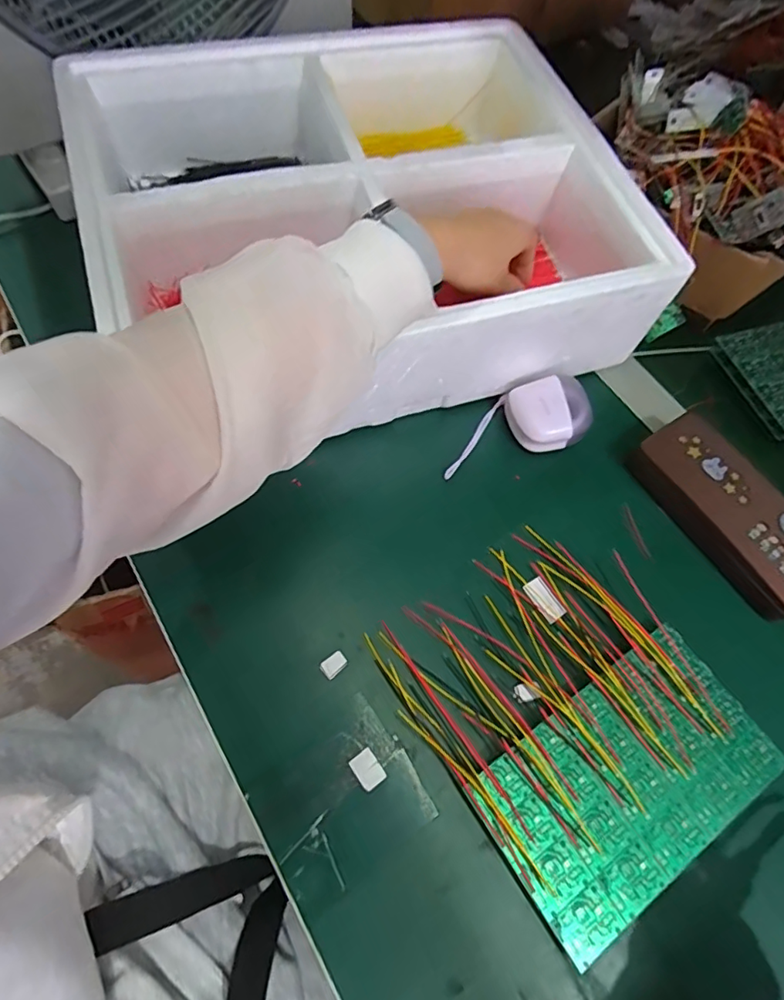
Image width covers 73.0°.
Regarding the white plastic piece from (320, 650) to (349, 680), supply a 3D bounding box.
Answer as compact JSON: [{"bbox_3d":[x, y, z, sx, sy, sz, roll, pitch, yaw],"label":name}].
[{"bbox_3d":[-0.037,0.105,0.338,0.017,0.004,0.012,-35,72,-17],"label":"white plastic piece"}]

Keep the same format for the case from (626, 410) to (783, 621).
[{"bbox_3d":[0.242,0.010,0.382,0.067,0.030,0.149,-32,71,-16],"label":"case"}]

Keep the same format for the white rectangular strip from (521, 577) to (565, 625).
[{"bbox_3d":[0.106,0.069,0.366,0.016,0.004,0.031,-29,70,-15],"label":"white rectangular strip"}]

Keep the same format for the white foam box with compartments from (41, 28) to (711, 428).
[{"bbox_3d":[-0.015,-0.221,0.416,0.372,0.117,0.308,-15,67,-10],"label":"white foam box with compartments"}]

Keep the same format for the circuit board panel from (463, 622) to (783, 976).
[{"bbox_3d":[0.140,0.165,0.318,0.171,0.013,0.101,-31,70,-16],"label":"circuit board panel"}]

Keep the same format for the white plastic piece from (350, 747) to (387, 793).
[{"bbox_3d":[-0.014,0.161,0.316,0.015,0.004,0.020,-33,71,-16],"label":"white plastic piece"}]

